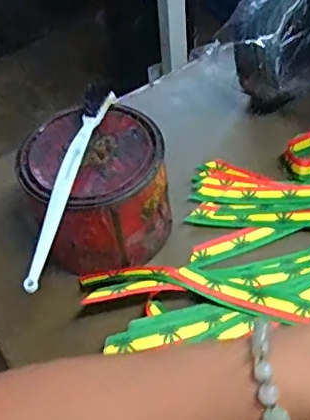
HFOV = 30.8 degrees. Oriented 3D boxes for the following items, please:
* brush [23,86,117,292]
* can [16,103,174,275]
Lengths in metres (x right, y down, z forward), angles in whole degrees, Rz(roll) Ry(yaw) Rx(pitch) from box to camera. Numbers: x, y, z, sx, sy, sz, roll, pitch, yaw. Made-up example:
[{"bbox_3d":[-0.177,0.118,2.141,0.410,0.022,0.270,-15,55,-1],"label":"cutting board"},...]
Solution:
[{"bbox_3d":[-0.059,-0.025,0.383,0.013,0.042,0.165,9,50,14],"label":"brush"},{"bbox_3d":[-0.043,-0.015,0.430,0.101,0.089,0.097,-20,49,-12],"label":"can"}]

